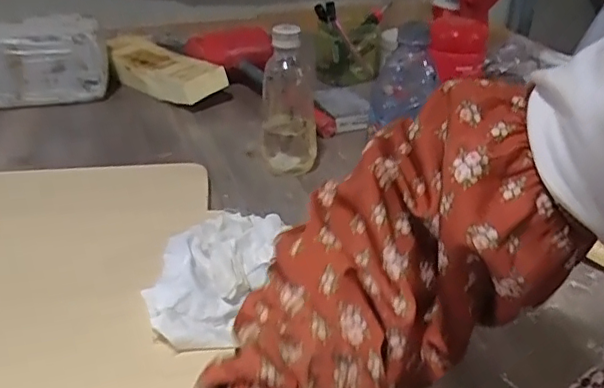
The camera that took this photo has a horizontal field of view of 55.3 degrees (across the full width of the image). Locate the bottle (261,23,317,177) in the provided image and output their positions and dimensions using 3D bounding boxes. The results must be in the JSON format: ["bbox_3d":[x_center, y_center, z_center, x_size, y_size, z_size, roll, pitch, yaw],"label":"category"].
[{"bbox_3d":[-0.016,-0.102,0.643,0.059,0.165,0.054,-2,31,1],"label":"bottle"}]

